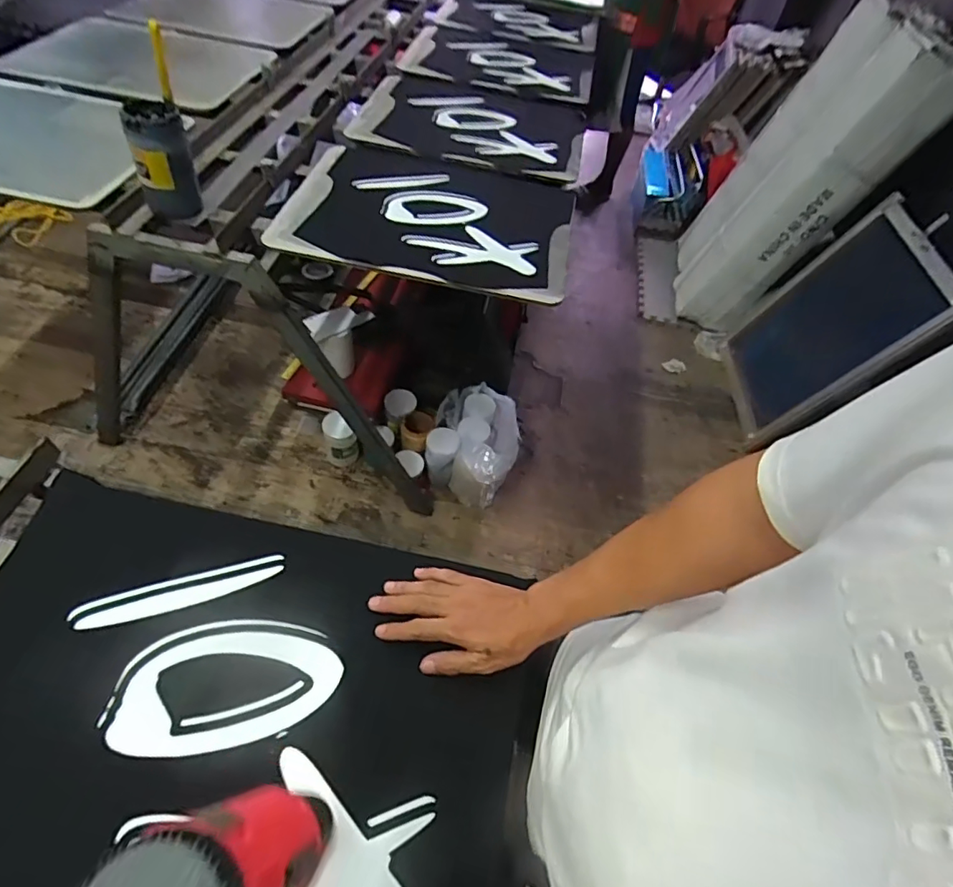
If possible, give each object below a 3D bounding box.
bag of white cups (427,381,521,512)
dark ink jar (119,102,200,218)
[{"bbox_3d":[-0.010,0.007,1.572,0.258,0.188,0.324,14,52,3],"label":"bag of white cups"},{"bbox_3d":[-0.569,-0.511,0.967,0.097,0.176,0.107,-19,57,-20],"label":"dark ink jar"}]

